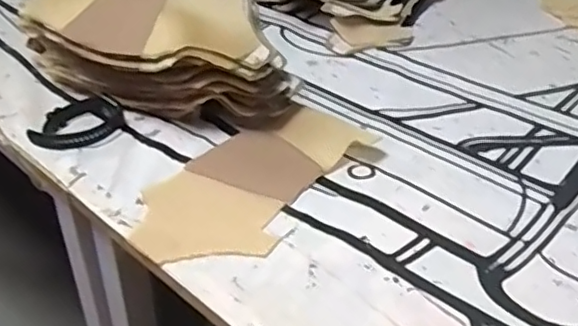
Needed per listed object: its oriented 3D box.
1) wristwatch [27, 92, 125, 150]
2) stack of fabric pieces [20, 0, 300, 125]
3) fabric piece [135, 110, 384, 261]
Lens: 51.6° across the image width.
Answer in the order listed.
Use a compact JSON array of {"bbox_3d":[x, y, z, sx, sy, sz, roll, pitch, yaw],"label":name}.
[{"bbox_3d":[-0.236,-0.044,0.665,0.100,0.021,0.064,-20,41,-29],"label":"wristwatch"},{"bbox_3d":[-0.169,-0.144,0.709,0.349,0.137,0.154,27,42,31],"label":"stack of fabric pieces"},{"bbox_3d":[-0.041,0.016,0.596,0.139,0.021,0.247,25,44,28],"label":"fabric piece"}]

